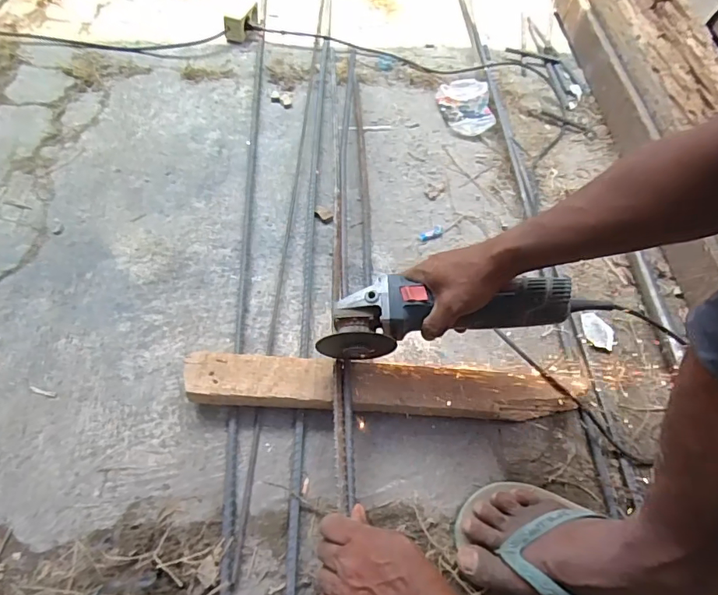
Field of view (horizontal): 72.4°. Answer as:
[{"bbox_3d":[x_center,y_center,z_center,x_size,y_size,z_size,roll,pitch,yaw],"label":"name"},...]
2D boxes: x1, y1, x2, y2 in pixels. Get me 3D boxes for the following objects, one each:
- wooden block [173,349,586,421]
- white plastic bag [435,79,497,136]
[{"bbox_3d":[0.042,0.110,0.606,0.485,0.048,0.062,4,53,-4],"label":"wooden block"},{"bbox_3d":[0.220,-0.402,1.018,0.104,0.025,0.161,-1,53,-7],"label":"white plastic bag"}]

